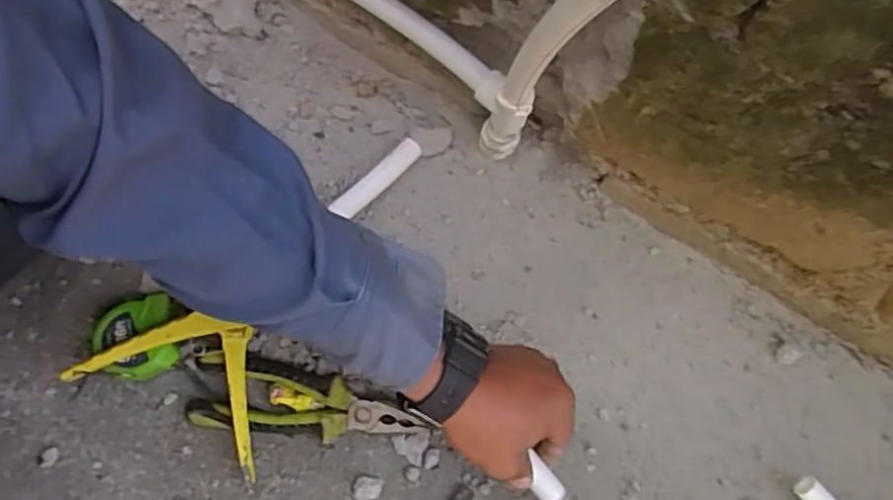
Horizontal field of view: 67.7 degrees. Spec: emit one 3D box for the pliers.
[{"bbox_3d":[-0.119,0.133,0.567,0.194,0.032,0.062,11,78,-1],"label":"pliers"}]

